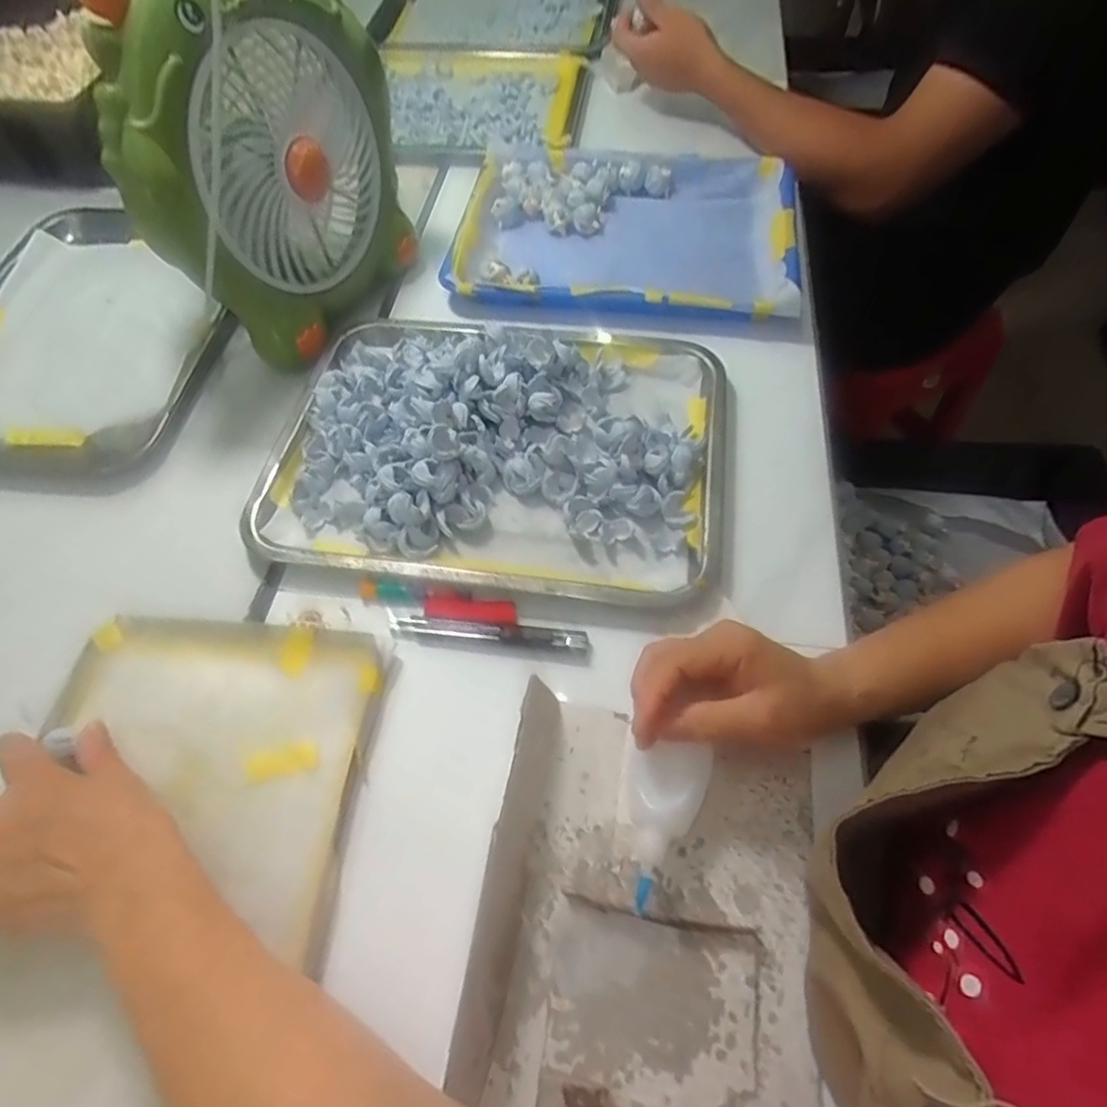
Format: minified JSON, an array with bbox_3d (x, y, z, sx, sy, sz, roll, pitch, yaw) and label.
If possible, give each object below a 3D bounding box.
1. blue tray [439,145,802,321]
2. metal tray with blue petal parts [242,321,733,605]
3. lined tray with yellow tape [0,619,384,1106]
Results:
[{"bbox_3d":[0.075,-0.323,0.657,0.331,0.049,0.257,7,59,7],"label":"blue tray"},{"bbox_3d":[-0.042,-0.095,0.499,0.351,0.043,0.262,7,59,7],"label":"metal tray with blue petal parts"},{"bbox_3d":[-0.225,0.180,0.358,0.202,0.015,0.302,3,58,4],"label":"lined tray with yellow tape"}]

